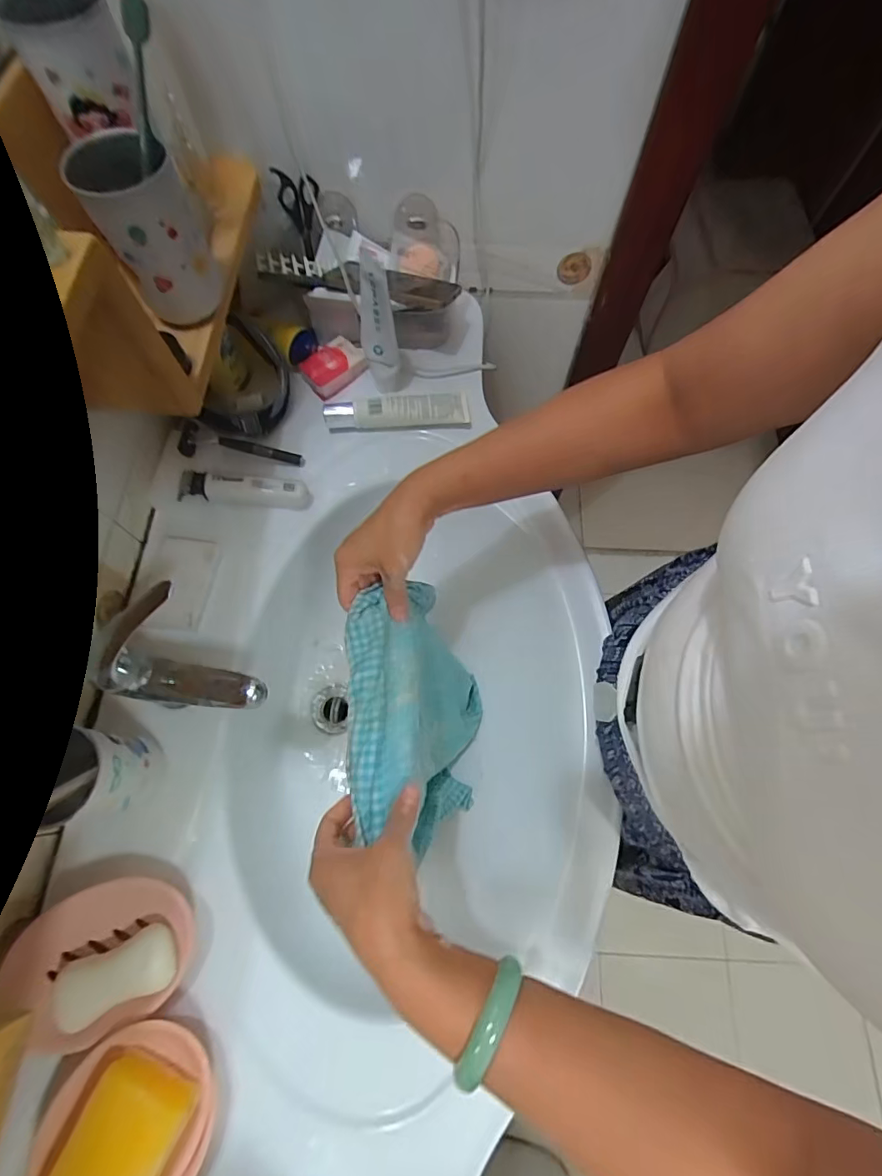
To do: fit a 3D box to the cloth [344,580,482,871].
[{"bbox_3d":[-0.020,0.133,0.507,0.047,0.237,0.194,-9,65,16],"label":"cloth"}]

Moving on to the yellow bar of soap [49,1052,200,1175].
[{"bbox_3d":[-0.239,0.420,0.355,0.069,0.032,0.111,22,71,8],"label":"yellow bar of soap"}]

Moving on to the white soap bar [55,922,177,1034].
[{"bbox_3d":[-0.262,0.313,0.397,0.086,0.016,0.045,-16,66,-19],"label":"white soap bar"}]

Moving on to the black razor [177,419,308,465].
[{"bbox_3d":[-0.240,-0.170,0.600,0.141,0.020,0.034,7,68,-17],"label":"black razor"}]

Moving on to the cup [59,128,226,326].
[{"bbox_3d":[-0.236,-0.291,0.405,0.070,0.111,0.073,0,69,0],"label":"cup"}]

